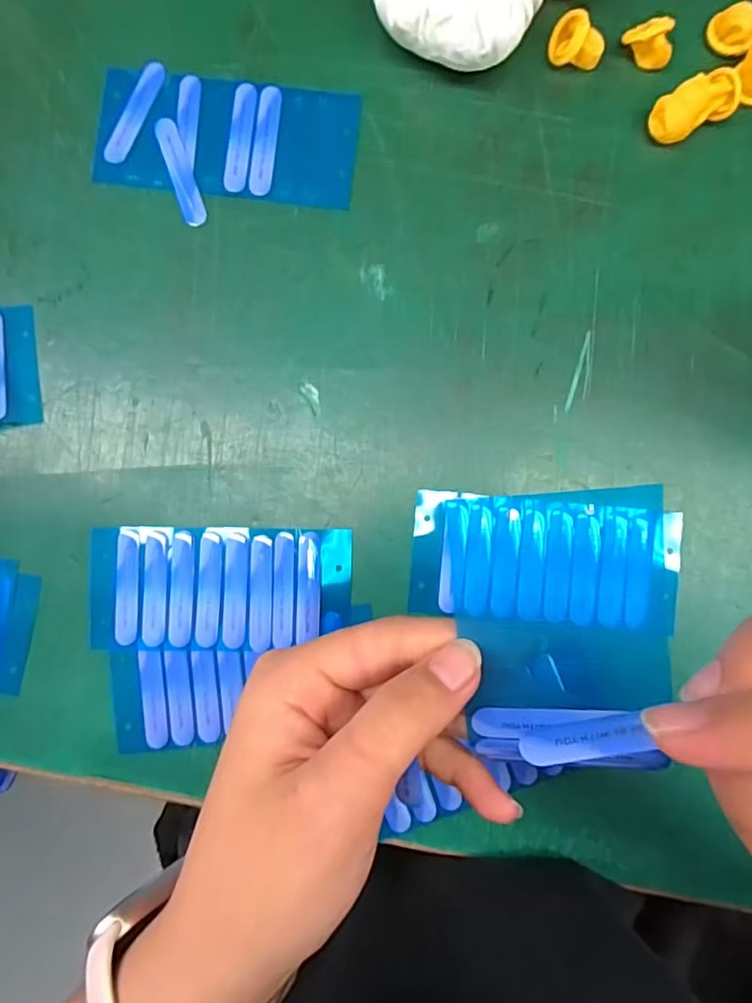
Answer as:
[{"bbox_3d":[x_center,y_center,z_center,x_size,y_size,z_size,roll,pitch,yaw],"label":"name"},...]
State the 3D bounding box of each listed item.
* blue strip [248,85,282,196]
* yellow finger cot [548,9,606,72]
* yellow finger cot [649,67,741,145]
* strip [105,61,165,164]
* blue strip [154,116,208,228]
[{"bbox_3d":[-0.052,-0.169,0.268,0.011,0.004,0.050,7,89,2],"label":"blue strip"},{"bbox_3d":[0.090,-0.207,0.261,0.024,0.015,0.017,37,90,2],"label":"yellow finger cot"},{"bbox_3d":[0.142,-0.176,0.259,0.037,0.014,0.019,-24,88,1],"label":"yellow finger cot"},{"bbox_3d":[-0.113,-0.182,0.269,0.010,0.004,0.050,29,89,2],"label":"strip"},{"bbox_3d":[-0.091,-0.154,0.268,0.011,0.004,0.051,-20,88,1],"label":"blue strip"}]

